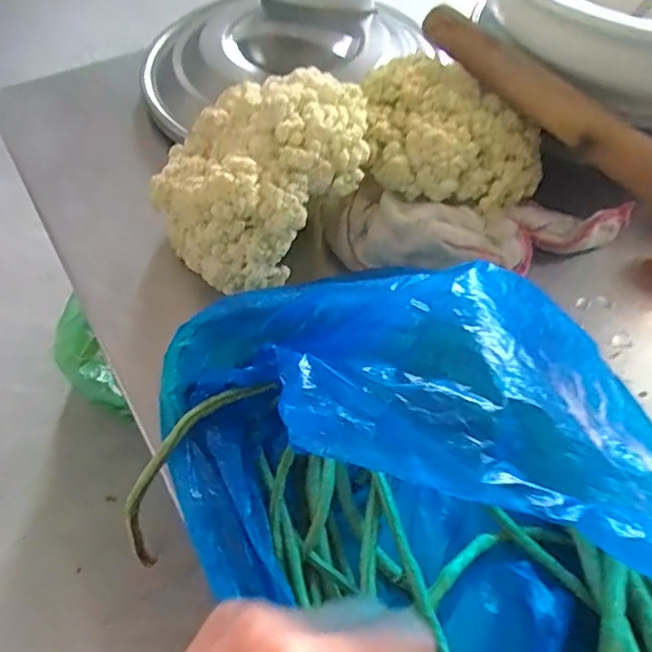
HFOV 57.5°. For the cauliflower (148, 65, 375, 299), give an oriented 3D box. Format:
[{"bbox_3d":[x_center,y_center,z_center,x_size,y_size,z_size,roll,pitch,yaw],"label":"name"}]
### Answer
[{"bbox_3d":[-0.042,-0.101,0.379,0.131,0.079,0.119,-33,60,-21],"label":"cauliflower"}]

